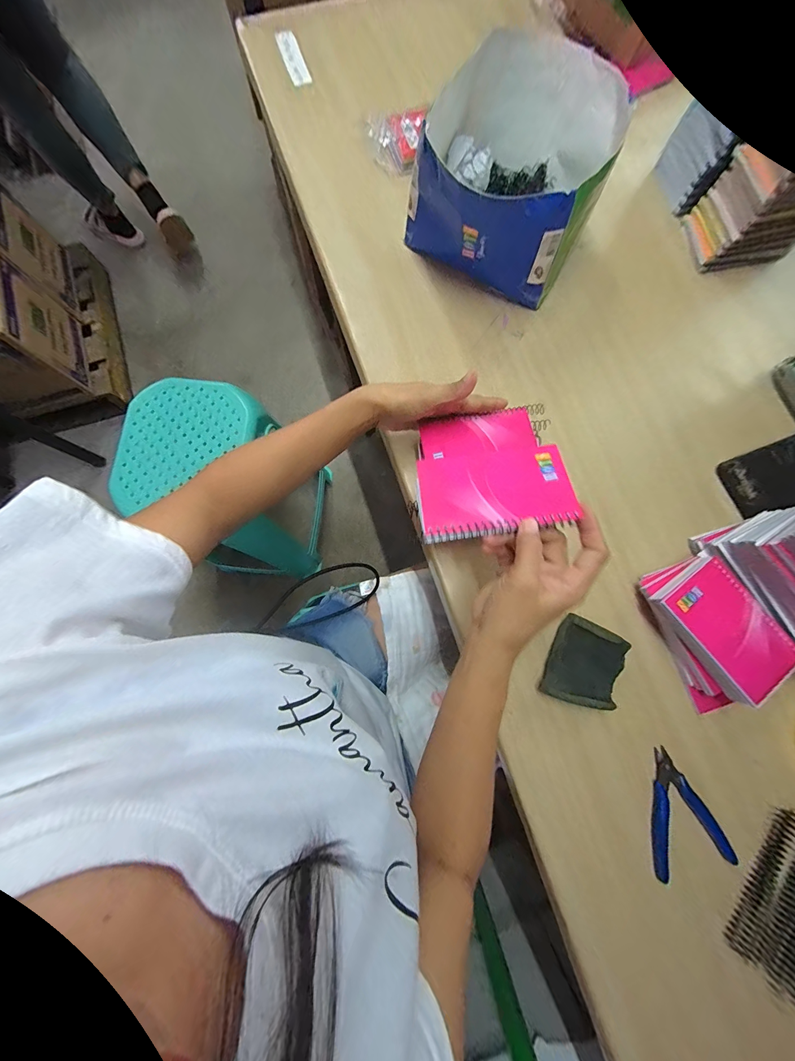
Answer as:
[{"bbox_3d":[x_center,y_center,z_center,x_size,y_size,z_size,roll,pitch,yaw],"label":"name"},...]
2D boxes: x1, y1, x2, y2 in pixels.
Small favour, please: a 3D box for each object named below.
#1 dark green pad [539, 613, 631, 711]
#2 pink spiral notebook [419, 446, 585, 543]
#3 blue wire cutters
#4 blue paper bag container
[{"bbox_3d":[0.206,0.147,0.380,0.069,0.035,0.088,23,79,3],"label":"dark green pad"},{"bbox_3d":[0.083,-0.037,0.308,0.129,0.016,0.088,-8,64,1],"label":"pink spiral notebook"},{"bbox_3d":[0.300,0.299,0.369,0.079,0.009,0.117,-13,79,-4],"label":"blue wire cutters"},{"bbox_3d":[0.144,-0.439,0.439,0.217,0.131,0.238,30,80,5],"label":"blue paper bag container"}]

